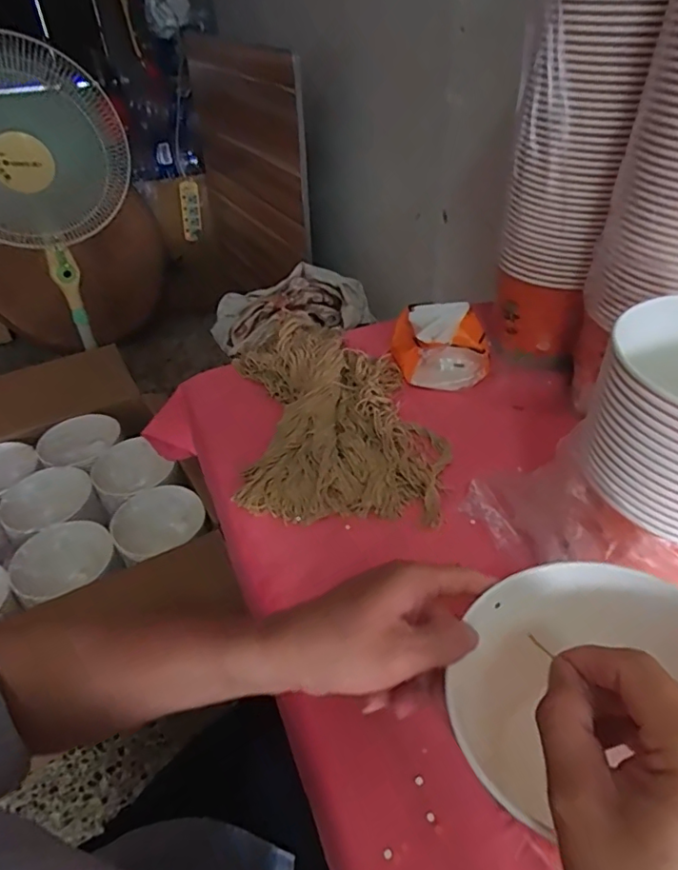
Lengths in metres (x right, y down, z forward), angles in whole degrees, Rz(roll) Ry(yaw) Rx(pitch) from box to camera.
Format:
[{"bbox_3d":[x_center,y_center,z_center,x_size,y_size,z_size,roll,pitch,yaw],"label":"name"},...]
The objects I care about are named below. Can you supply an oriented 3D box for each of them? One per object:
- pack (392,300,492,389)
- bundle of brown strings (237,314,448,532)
[{"bbox_3d":[0.138,-0.133,0.770,0.123,0.083,0.126,0,41,5],"label":"pack"},{"bbox_3d":[-0.004,-0.035,0.690,0.238,0.059,0.344,-6,40,-3],"label":"bundle of brown strings"}]

